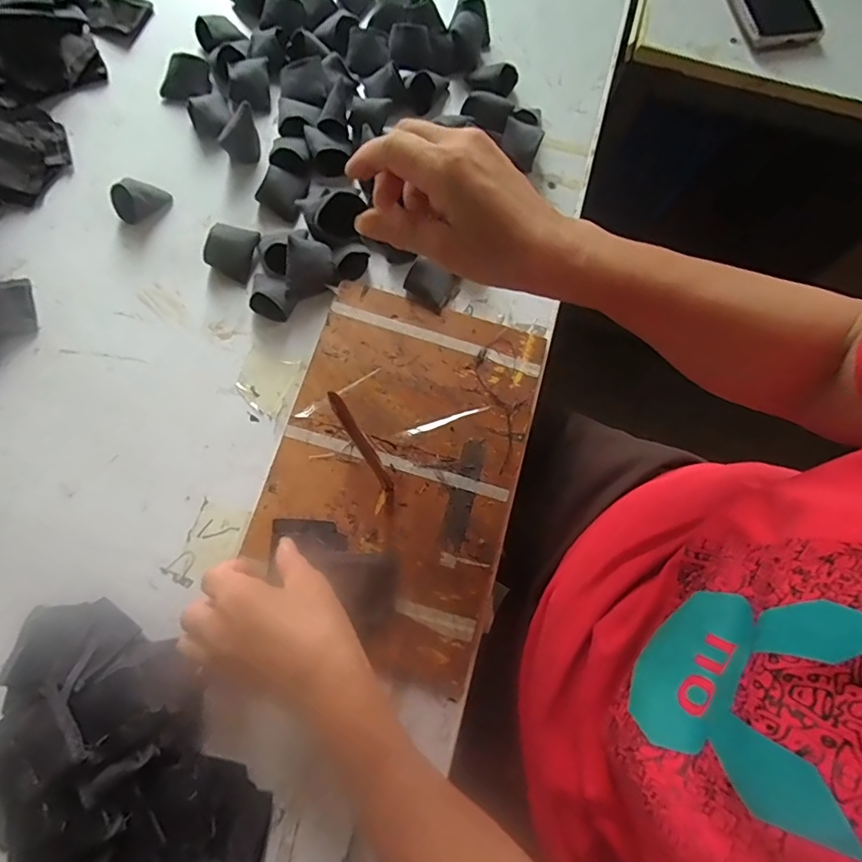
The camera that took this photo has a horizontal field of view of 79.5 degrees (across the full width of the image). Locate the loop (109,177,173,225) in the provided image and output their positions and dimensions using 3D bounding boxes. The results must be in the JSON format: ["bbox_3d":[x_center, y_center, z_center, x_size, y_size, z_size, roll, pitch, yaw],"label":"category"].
[{"bbox_3d":[-0.247,-0.198,0.437,0.044,0.030,0.025,-40,81,-11],"label":"loop"}]

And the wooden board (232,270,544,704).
[{"bbox_3d":[-0.025,0.029,0.394,0.178,0.010,0.274,16,76,2],"label":"wooden board"}]

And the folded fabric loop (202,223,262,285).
[{"bbox_3d":[-0.164,-0.153,0.429,0.032,0.026,0.042,24,76,4],"label":"folded fabric loop"}]

